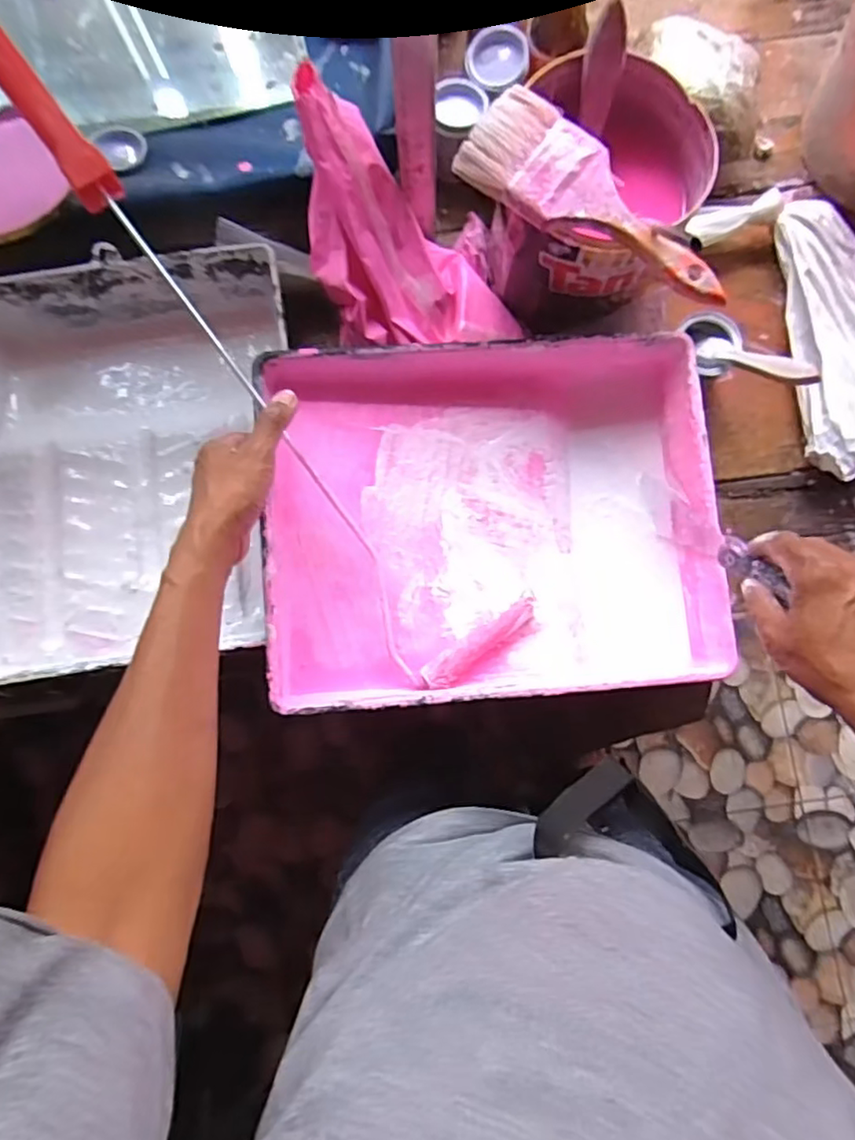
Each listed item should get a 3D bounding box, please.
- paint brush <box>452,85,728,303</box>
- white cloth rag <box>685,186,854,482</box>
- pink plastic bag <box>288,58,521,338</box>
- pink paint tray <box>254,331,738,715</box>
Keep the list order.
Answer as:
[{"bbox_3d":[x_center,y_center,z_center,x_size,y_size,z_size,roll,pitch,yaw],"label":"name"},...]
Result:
[{"bbox_3d":[0.119,-0.253,0.427,0.196,0.013,0.074,32,85,4],"label":"paint brush"},{"bbox_3d":[0.366,-0.229,0.556,0.155,0.044,0.272,-21,84,-1],"label":"white cloth rag"},{"bbox_3d":[-0.011,-0.278,0.519,0.165,0.145,0.156,-3,84,1],"label":"pink plastic bag"},{"bbox_3d":[0.052,-0.040,0.516,0.346,0.088,0.276,-5,84,1],"label":"pink paint tray"}]

